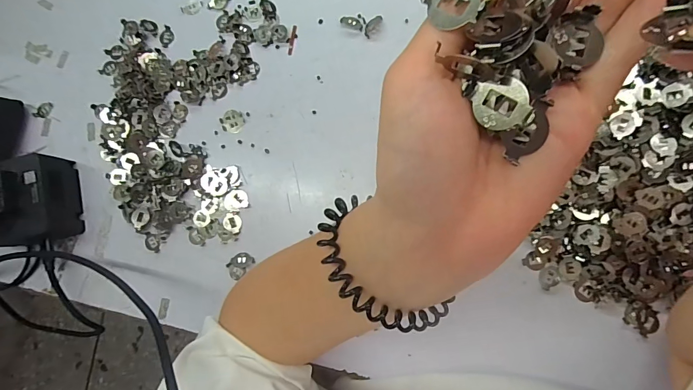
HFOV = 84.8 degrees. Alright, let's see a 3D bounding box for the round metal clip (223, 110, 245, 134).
[{"bbox_3d":[-0.111,-0.072,0.370,0.022,0.004,0.022,-1,85,8],"label":"round metal clip"}]

